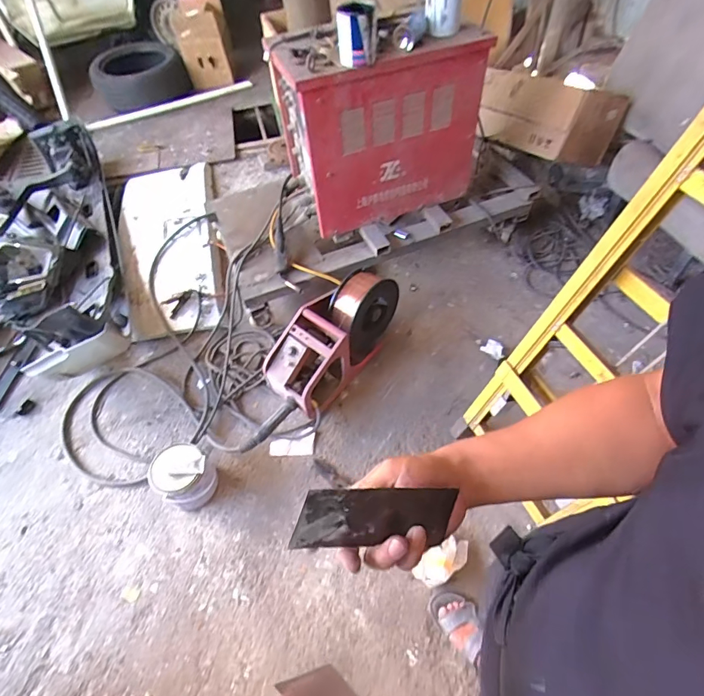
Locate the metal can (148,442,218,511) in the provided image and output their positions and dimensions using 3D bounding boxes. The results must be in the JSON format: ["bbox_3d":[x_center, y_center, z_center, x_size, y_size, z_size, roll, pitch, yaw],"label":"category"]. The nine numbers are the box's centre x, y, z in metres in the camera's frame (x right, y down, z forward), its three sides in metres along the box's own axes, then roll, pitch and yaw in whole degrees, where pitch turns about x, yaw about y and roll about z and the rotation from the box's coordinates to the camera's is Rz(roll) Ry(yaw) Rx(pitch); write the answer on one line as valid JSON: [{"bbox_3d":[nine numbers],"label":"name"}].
[{"bbox_3d":[-0.510,0.400,1.295,0.157,0.173,0.151,-2,55,3],"label":"metal can"}]

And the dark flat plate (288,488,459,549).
[{"bbox_3d":[0.017,0.142,0.352,0.127,0.068,0.004,1,29,-9],"label":"dark flat plate"}]

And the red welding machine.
[{"bbox_3d":[0.115,-0.787,1.496,0.664,0.588,0.357,-18,55,-8],"label":"red welding machine"}]

